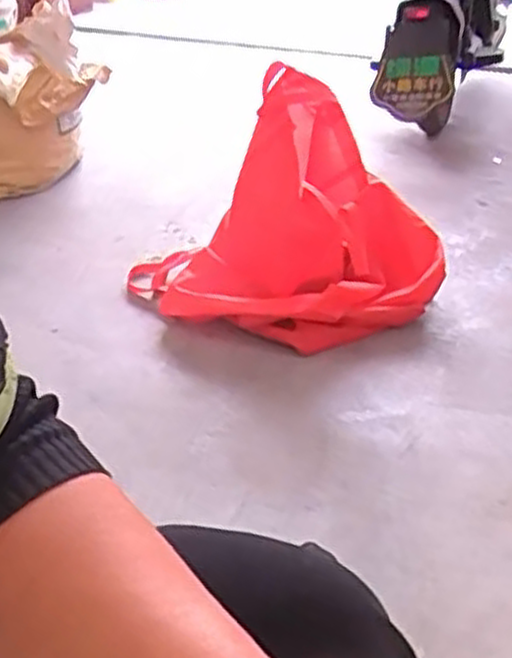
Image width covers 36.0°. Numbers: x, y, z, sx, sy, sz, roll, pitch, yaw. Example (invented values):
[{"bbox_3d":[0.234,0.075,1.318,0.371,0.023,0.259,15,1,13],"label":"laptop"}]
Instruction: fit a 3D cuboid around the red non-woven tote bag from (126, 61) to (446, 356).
[{"bbox_3d":[0.045,-0.212,1.440,0.543,0.372,0.396,20,38,29],"label":"red non-woven tote bag"}]

